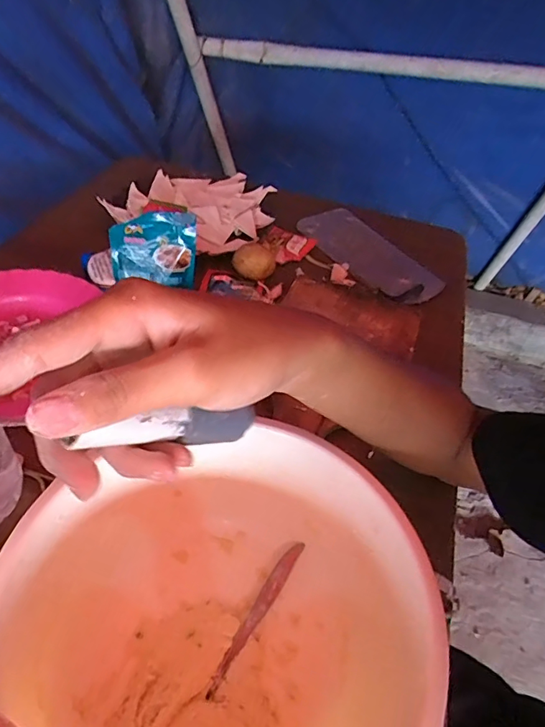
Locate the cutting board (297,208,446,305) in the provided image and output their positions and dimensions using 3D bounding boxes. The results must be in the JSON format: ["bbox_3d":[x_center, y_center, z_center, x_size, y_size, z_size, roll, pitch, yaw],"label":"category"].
[{"bbox_3d":[0.137,-0.162,0.699,0.115,0.005,0.229,-23,51,-28],"label":"cutting board"}]

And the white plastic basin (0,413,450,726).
[{"bbox_3d":[-0.021,0.162,0.302,0.231,0.099,0.219,4,43,-4],"label":"white plastic basin"}]

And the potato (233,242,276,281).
[{"bbox_3d":[-0.022,-0.136,0.628,0.050,0.035,0.044,9,43,1],"label":"potato"}]

